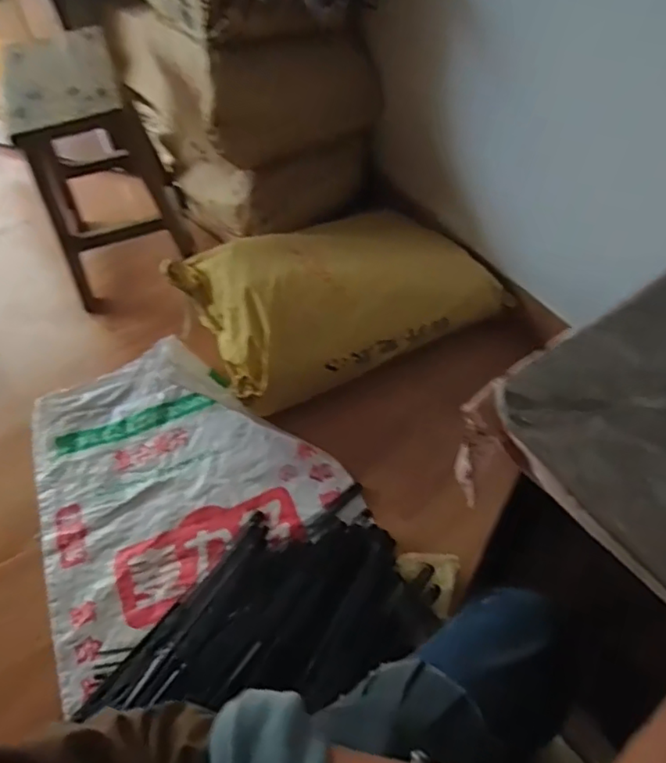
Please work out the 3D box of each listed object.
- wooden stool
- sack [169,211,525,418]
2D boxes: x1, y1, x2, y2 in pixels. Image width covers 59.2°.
[{"bbox_3d":[-0.586,-0.541,1.465,0.305,0.485,0.417,-20,56,-9],"label":"wooden stool"},{"bbox_3d":[0.013,-0.219,1.305,0.649,0.169,0.417,-23,56,-11],"label":"sack"}]

